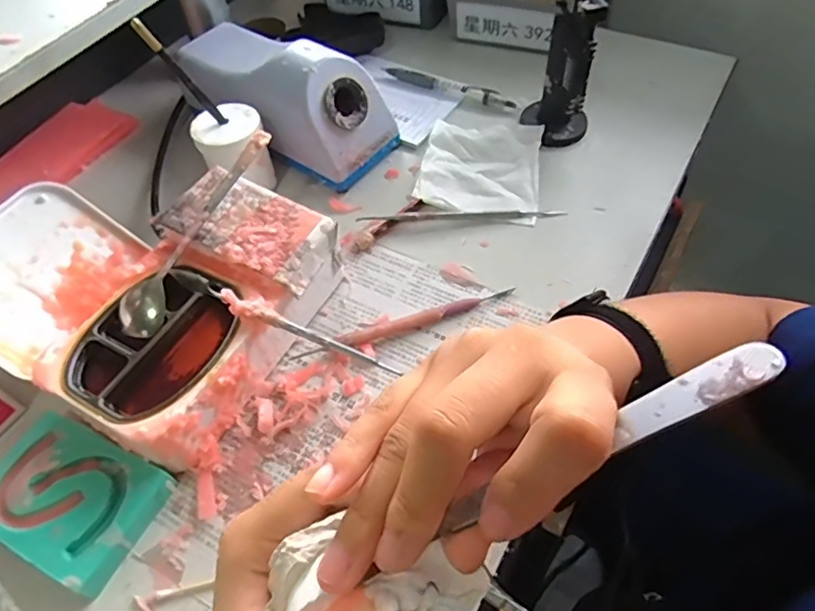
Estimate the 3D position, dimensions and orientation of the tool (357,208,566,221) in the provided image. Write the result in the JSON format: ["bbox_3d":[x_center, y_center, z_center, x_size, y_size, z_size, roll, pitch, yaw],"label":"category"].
[{"bbox_3d":[0.044,-0.073,0.462,0.162,0.005,0.012,-1,59,-5],"label":"tool"}]

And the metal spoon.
[{"bbox_3d":[-0.144,-0.053,0.400,0.034,0.022,0.167,28,75,13],"label":"metal spoon"}]

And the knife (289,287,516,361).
[{"bbox_3d":[0.000,0.014,0.410,0.163,0.011,0.014,-17,56,-8],"label":"knife"}]

